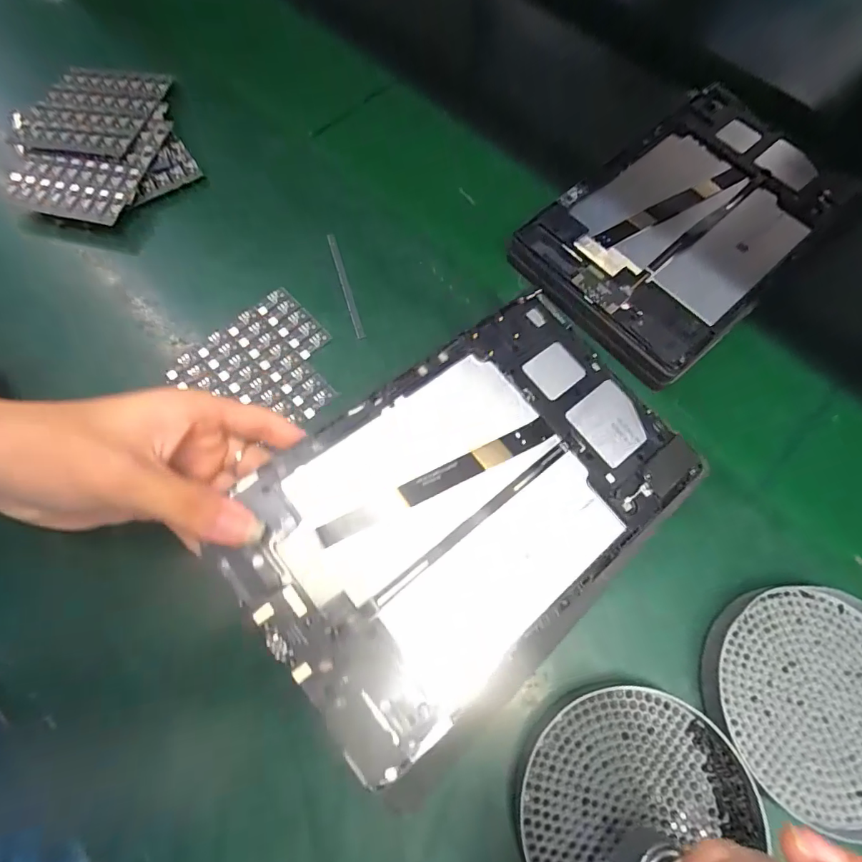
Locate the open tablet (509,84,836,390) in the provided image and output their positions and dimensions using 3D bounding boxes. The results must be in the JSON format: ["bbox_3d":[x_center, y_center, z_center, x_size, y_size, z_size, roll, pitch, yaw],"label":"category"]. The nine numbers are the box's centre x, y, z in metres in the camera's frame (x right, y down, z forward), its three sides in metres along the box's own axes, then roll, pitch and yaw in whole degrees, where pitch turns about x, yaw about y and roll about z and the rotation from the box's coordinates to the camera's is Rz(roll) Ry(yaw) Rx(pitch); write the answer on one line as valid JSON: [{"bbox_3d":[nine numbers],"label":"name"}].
[{"bbox_3d":[0.191,-0.157,0.359,0.251,0.019,0.150,-40,77,-14],"label":"open tablet"}]

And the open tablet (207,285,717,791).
[{"bbox_3d":[0.024,0.035,0.254,0.239,0.006,0.151,-36,80,-19],"label":"open tablet"}]

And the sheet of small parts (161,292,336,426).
[{"bbox_3d":[-0.114,-0.042,0.327,0.095,0.006,0.094,-42,77,-14],"label":"sheet of small parts"}]

